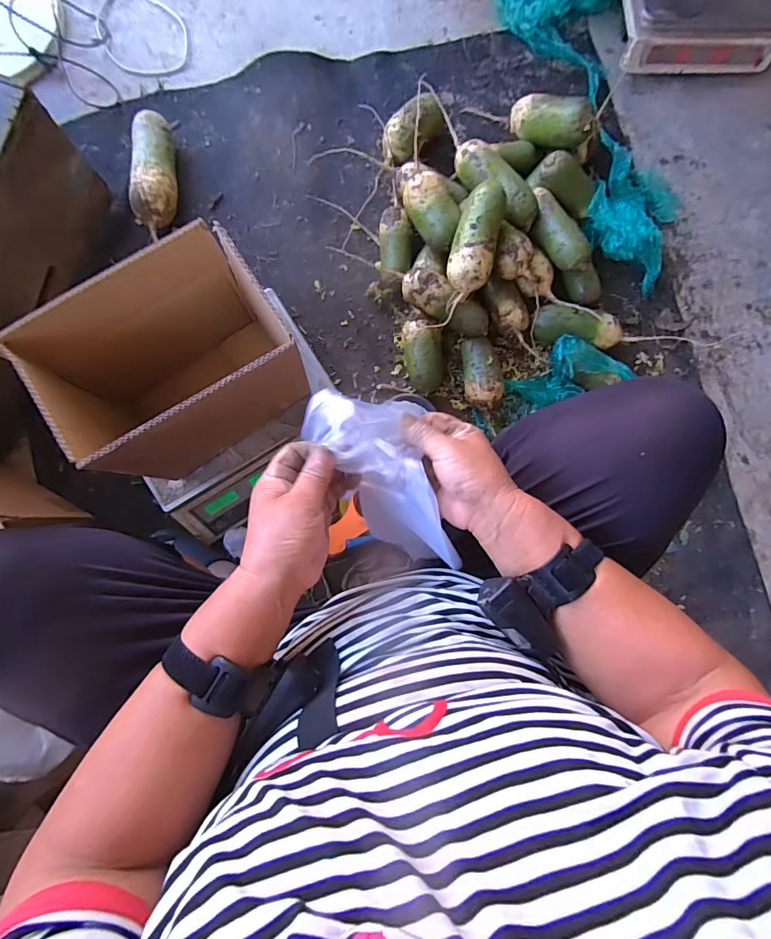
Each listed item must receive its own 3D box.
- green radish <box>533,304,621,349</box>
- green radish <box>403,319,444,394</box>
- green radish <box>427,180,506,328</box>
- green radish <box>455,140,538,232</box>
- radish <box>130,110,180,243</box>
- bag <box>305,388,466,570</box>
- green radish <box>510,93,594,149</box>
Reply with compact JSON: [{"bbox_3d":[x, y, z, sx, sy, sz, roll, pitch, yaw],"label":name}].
[{"bbox_3d":[0.369,-0.271,0.820,0.160,0.071,0.067,12,86,-2],"label":"green radish"},{"bbox_3d":[0.074,-0.216,0.811,0.075,0.075,0.132,-7,87,-3],"label":"green radish"},{"bbox_3d":[0.147,-0.371,0.728,0.077,0.080,0.231,16,84,-3],"label":"green radish"},{"bbox_3d":[0.205,-0.520,0.758,0.074,0.080,0.199,-32,88,-6],"label":"green radish"},{"bbox_3d":[-0.434,-0.551,0.794,0.081,0.076,0.220,-4,86,-5],"label":"radish"},{"bbox_3d":[0.006,0.006,0.403,0.092,0.088,0.195,-36,88,-2],"label":"bag"},{"bbox_3d":[0.305,-0.652,0.793,0.062,0.059,0.189,-43,56,-2],"label":"green radish"}]

